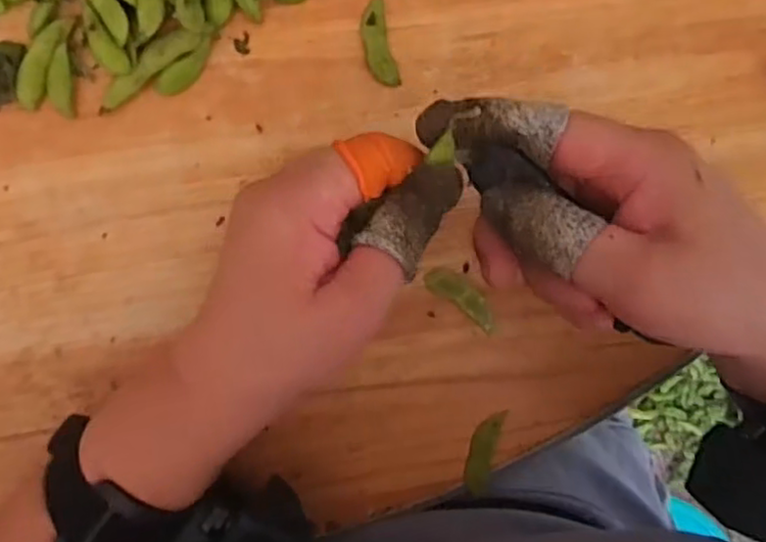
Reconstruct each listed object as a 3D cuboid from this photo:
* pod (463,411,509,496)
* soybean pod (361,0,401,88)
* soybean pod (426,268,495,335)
[{"bbox_3d":[0.049,0.089,0.333,0.014,0.004,0.042,15,91,-9],"label":"pod"},{"bbox_3d":[-0.003,-0.107,0.312,0.014,0.004,0.045,-13,95,-7],"label":"soybean pod"},{"bbox_3d":[0.039,0.013,0.326,0.041,0.004,0.013,37,87,-9],"label":"soybean pod"}]

